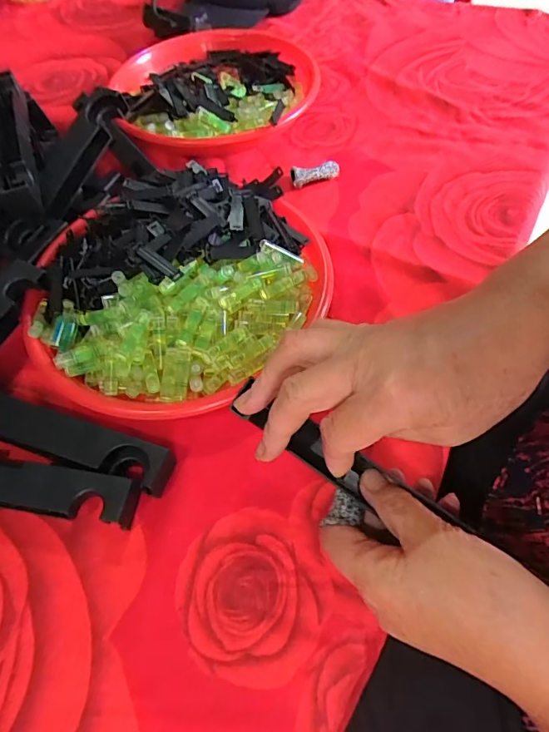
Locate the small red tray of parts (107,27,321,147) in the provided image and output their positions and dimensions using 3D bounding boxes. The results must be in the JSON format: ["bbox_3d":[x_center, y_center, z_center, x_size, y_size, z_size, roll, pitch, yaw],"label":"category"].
[{"bbox_3d":[-0.070,-0.337,0.557,0.247,0.048,0.234,-10,58,-3],"label":"small red tray of parts"}]

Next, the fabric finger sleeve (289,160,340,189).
[{"bbox_3d":[0.043,-0.201,0.482,0.051,0.020,0.016,-19,58,-8],"label":"fabric finger sleeve"}]

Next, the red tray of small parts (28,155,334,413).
[{"bbox_3d":[-0.078,-0.077,0.383,0.234,0.068,0.255,37,66,23],"label":"red tray of small parts"}]

